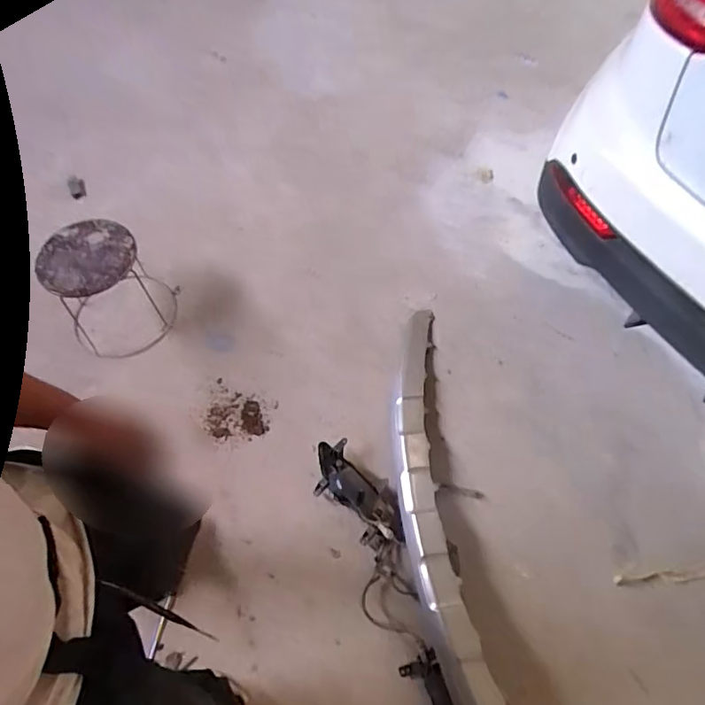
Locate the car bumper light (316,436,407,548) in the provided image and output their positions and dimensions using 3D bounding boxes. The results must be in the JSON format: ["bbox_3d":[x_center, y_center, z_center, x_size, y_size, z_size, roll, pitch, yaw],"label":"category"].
[{"bbox_3d":[0.012,0.384,1.427,0.144,0.058,0.320,-37,65,-20],"label":"car bumper light"}]

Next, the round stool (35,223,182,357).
[{"bbox_3d":[-0.780,-0.214,1.698,0.333,0.343,0.306,0,59,0],"label":"round stool"}]

